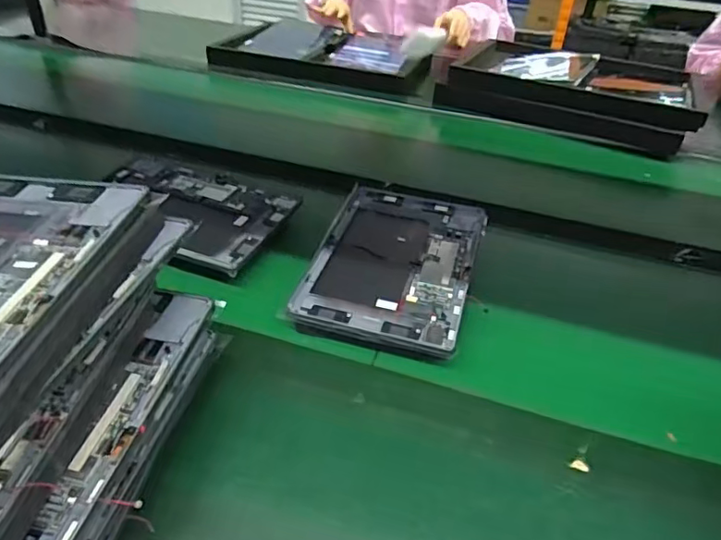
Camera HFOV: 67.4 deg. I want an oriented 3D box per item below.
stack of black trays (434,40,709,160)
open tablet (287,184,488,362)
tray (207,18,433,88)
[{"bbox_3d":[0.418,-0.350,1.080,0.452,0.095,0.290,23,42,23],"label":"stack of black trays"},{"bbox_3d":[0.042,-0.016,0.610,0.169,0.010,0.279,13,39,11],"label":"open tablet"},{"bbox_3d":[-0.074,-0.511,1.277,0.466,0.053,0.376,11,39,10],"label":"tray"}]

